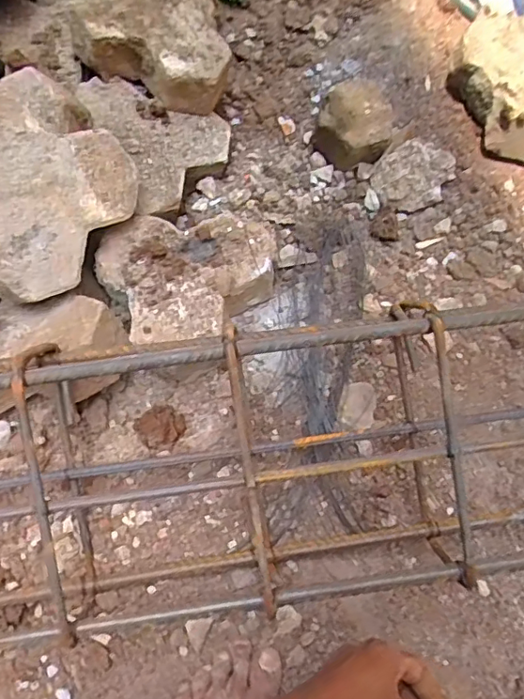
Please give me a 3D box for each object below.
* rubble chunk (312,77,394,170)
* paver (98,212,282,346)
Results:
[{"bbox_3d":[0.127,-0.303,0.744,0.098,0.059,0.095,1,75,-2],"label":"rubble chunk"},{"bbox_3d":[-0.083,-0.079,0.611,0.198,0.056,0.155,-3,75,-3],"label":"paver"}]

